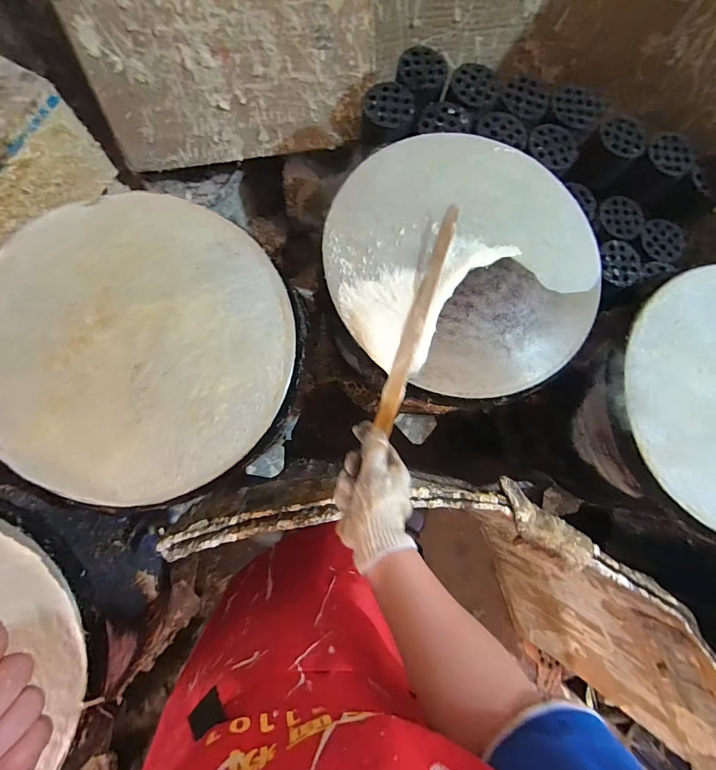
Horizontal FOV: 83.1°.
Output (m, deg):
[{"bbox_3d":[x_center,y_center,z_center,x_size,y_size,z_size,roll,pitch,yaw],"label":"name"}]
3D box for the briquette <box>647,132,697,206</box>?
[{"bbox_3d":[0.608,-0.439,0.834,0.098,0.086,0.106,1,81,-5],"label":"briquette"}]

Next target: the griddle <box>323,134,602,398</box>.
[{"bbox_3d":[0.149,-0.166,0.546,0.365,0.021,0.348,1,83,-6],"label":"griddle"}]

